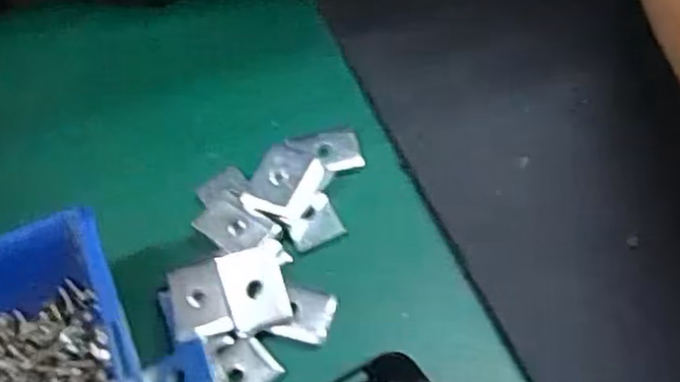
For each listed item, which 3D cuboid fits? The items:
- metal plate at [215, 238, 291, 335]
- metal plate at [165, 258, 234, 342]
[{"bbox_3d":[-0.030,0.034,0.258,0.022,0.005,0.029,-18,72,-1],"label":"metal plate"},{"bbox_3d":[-0.051,0.039,0.258,0.020,0.005,0.027,-15,60,-5],"label":"metal plate"}]

